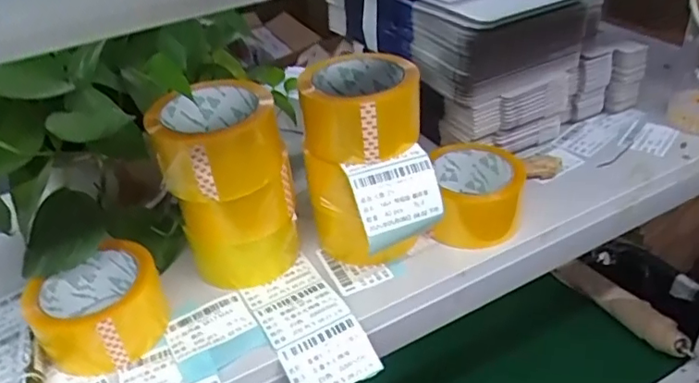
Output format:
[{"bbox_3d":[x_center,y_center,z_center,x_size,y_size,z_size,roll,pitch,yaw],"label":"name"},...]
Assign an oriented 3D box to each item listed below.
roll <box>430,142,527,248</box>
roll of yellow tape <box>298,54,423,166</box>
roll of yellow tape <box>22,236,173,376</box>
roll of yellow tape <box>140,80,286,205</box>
[{"bbox_3d":[0.119,0.006,0.536,0.084,0.062,0.090,1,36,8],"label":"roll"},{"bbox_3d":[0.010,-0.071,0.469,0.088,0.062,0.088,-3,36,2],"label":"roll of yellow tape"},{"bbox_3d":[-0.203,0.094,0.459,0.097,0.056,0.091,-3,36,2],"label":"roll of yellow tape"},{"bbox_3d":[-0.106,-0.043,0.444,0.085,0.063,0.093,-3,36,2],"label":"roll of yellow tape"}]

